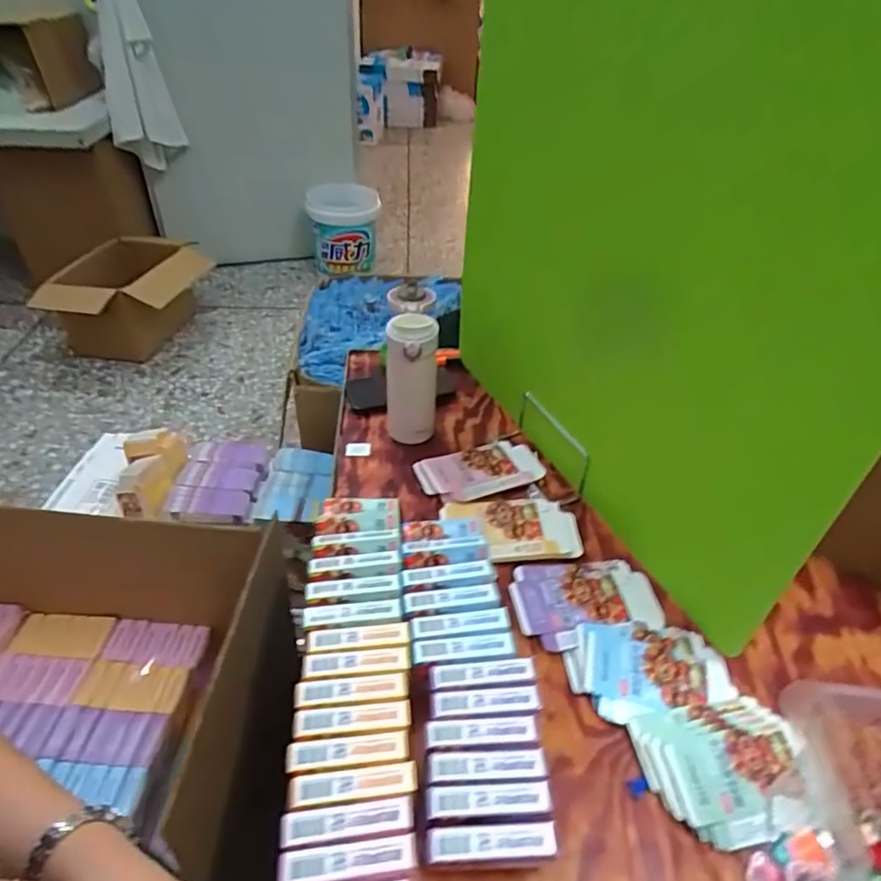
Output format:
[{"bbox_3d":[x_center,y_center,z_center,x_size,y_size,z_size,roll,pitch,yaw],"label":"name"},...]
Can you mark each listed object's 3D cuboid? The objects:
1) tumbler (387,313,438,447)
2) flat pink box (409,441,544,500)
[{"bbox_3d":[-0.039,-0.074,0.811,0.070,0.181,0.060,-1,41,-5],"label":"tumbler"},{"bbox_3d":[0.054,0.041,0.823,0.168,0.010,0.093,-10,42,-14],"label":"flat pink box"}]

